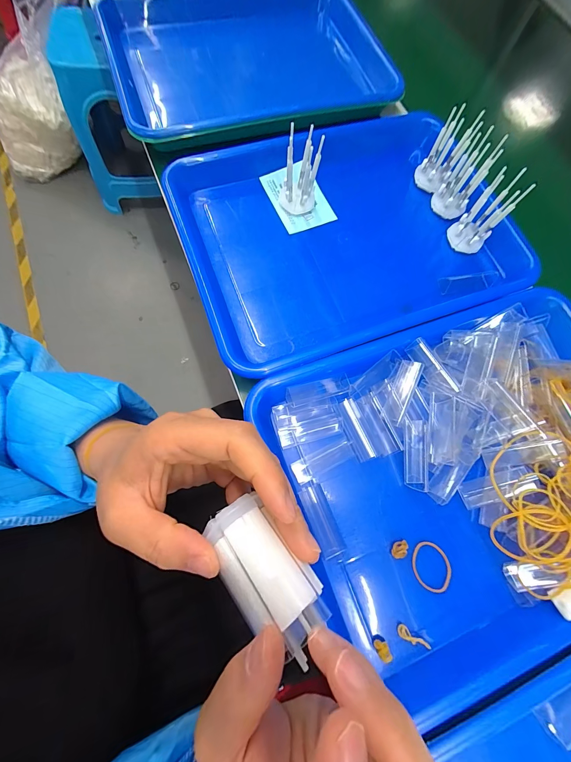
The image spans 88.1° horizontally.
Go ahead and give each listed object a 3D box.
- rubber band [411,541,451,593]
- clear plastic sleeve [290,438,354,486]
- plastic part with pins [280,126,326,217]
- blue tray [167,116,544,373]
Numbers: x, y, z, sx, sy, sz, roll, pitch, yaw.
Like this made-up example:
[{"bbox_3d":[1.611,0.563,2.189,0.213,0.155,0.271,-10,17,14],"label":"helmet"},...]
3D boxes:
[{"bbox_3d":[0.113,0.145,0.231,0.032,0.004,0.032,1,73,-4],"label":"rubber band"},{"bbox_3d":[0.031,0.066,0.246,0.052,0.004,0.018,-25,76,-12],"label":"clear plastic sleeve"},{"bbox_3d":[0.014,-0.205,0.292,0.037,0.081,0.031,3,72,-4],"label":"plastic part with pins"},{"bbox_3d":[0.060,-0.152,0.309,0.313,0.045,0.243,-20,75,-9],"label":"blue tray"}]

